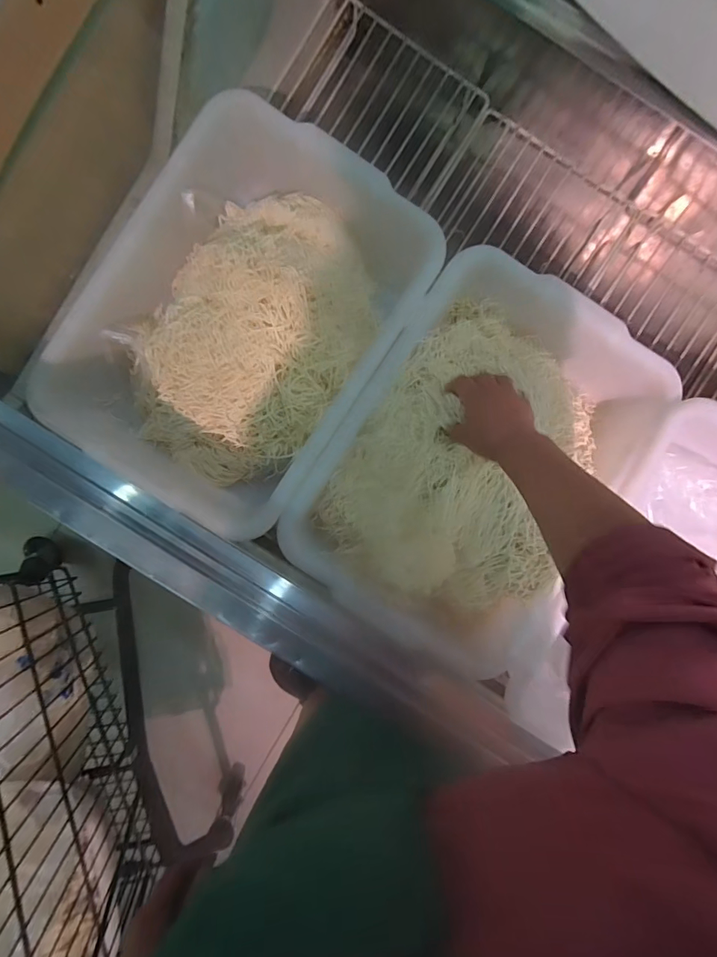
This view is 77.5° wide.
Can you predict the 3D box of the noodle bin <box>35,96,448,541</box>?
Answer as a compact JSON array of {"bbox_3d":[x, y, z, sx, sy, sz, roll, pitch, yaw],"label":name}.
[{"bbox_3d":[-0.152,-0.209,0.638,0.357,0.123,0.526,32,89,-2],"label":"noodle bin"}]

